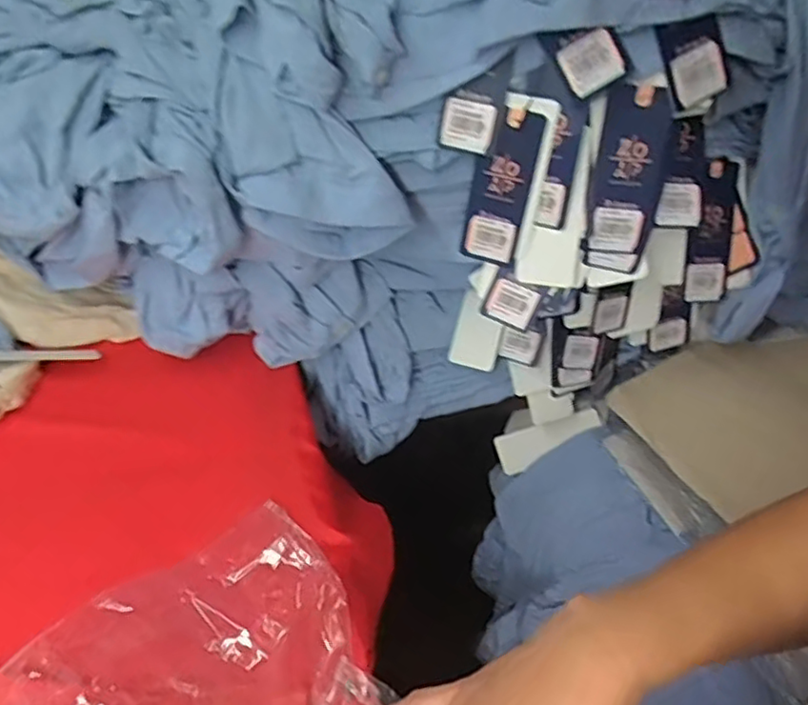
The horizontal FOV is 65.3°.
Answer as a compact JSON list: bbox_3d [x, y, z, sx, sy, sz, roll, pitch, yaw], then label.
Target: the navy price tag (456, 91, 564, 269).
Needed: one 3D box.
[{"bbox_3d":[0.078,-0.128,0.479,0.051,0.129,0.007,16,33,10],"label":"navy price tag"}]

